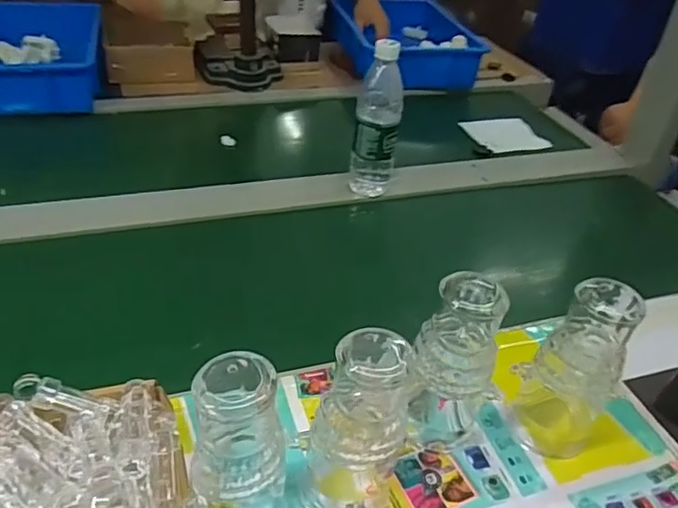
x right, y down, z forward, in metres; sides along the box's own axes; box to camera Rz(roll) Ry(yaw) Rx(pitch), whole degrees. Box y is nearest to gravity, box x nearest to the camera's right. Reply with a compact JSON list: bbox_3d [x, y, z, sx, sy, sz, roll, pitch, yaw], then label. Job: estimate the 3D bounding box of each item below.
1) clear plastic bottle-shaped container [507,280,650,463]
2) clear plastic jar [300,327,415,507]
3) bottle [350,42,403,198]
[{"bbox_3d":[0.214,0.103,0.526,0.077,0.175,0.078,31,43,28],"label":"clear plastic bottle-shaped container"},{"bbox_3d":[0.014,0.140,0.453,0.072,0.174,0.059,8,37,1],"label":"clear plastic jar"},{"bbox_3d":[0.057,-0.187,0.841,0.059,0.218,0.058,-15,43,-27],"label":"bottle"}]

